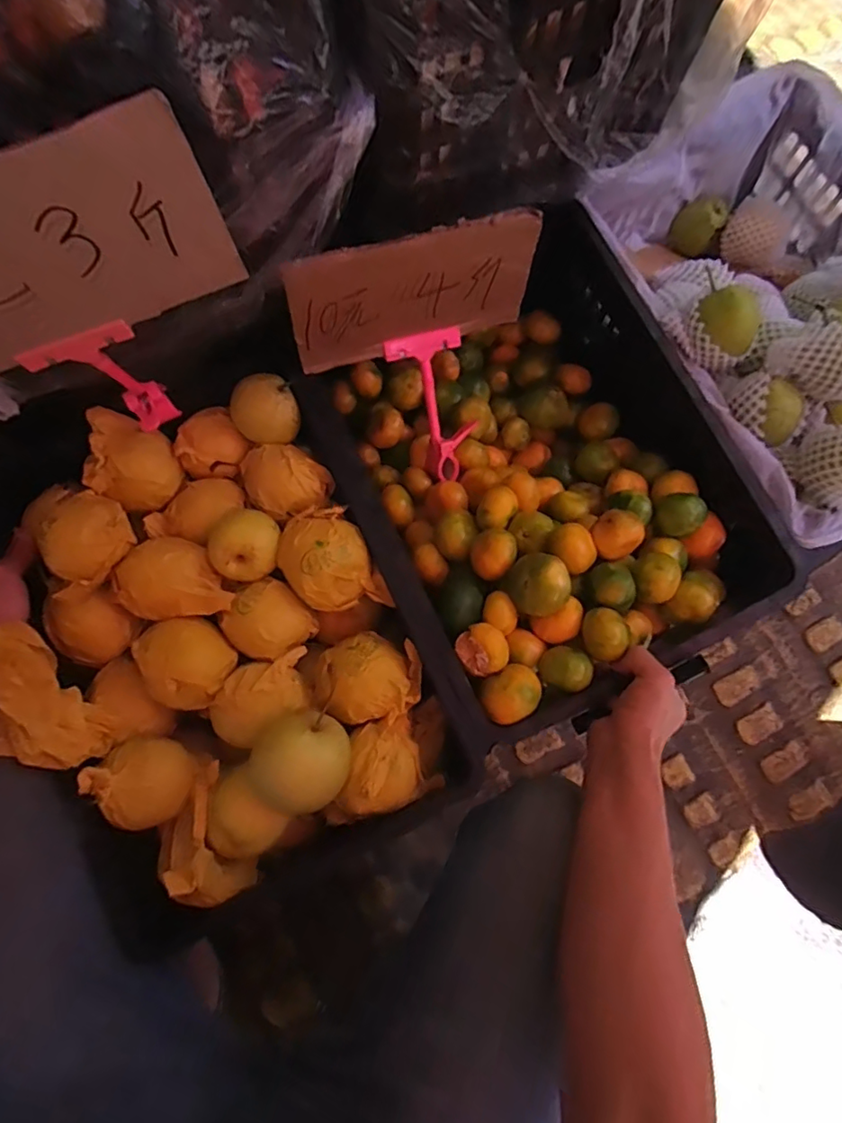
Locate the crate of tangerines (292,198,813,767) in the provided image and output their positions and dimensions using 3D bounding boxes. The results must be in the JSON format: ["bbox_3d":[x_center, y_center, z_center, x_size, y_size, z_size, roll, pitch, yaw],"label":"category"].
[{"bbox_3d":[0.122,-0.091,0.624,0.387,0.161,0.459,-26,79,-7],"label":"crate of tangerines"}]

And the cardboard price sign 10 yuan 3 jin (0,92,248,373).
[{"bbox_3d":[-0.257,-0.184,0.350,0.263,0.152,0.012,-22,86,-1],"label":"cardboard price sign 10 yuan 3 jin"}]

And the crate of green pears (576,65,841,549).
[{"bbox_3d":[0.419,-0.286,0.640,0.364,0.191,0.487,-29,79,-8],"label":"crate of green pears"}]

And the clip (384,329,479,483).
[{"bbox_3d":[0.017,-0.171,0.616,0.082,0.033,0.159,-16,116,-5],"label":"clip"}]

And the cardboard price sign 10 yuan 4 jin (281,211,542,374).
[{"bbox_3d":[-0.004,-0.252,0.523,0.237,0.128,0.009,-19,71,-13],"label":"cardboard price sign 10 yuan 4 jin"}]

